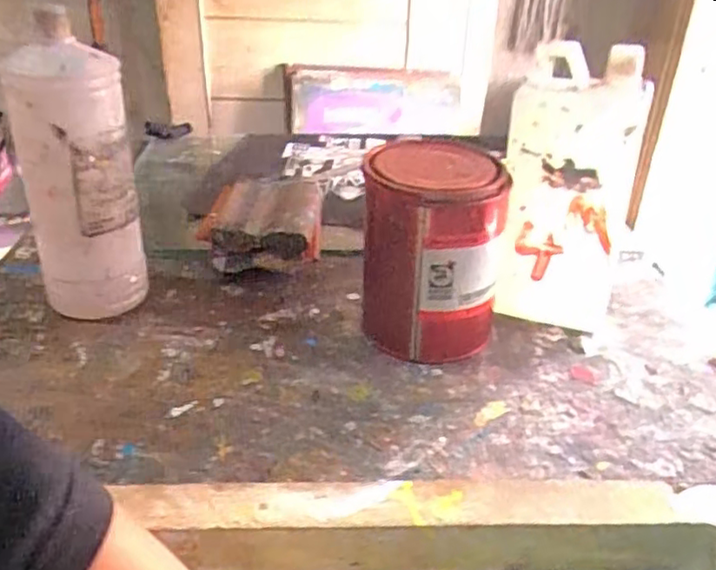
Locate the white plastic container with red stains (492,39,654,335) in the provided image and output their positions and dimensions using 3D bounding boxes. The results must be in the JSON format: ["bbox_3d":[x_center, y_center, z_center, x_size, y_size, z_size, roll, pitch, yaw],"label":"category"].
[{"bbox_3d":[0.162,-0.067,0.517,0.107,0.214,0.058,12,33,17],"label":"white plastic container with red stains"}]

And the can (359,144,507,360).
[{"bbox_3d":[0.056,-0.024,0.511,0.103,0.150,0.093,-1,31,-5],"label":"can"}]

